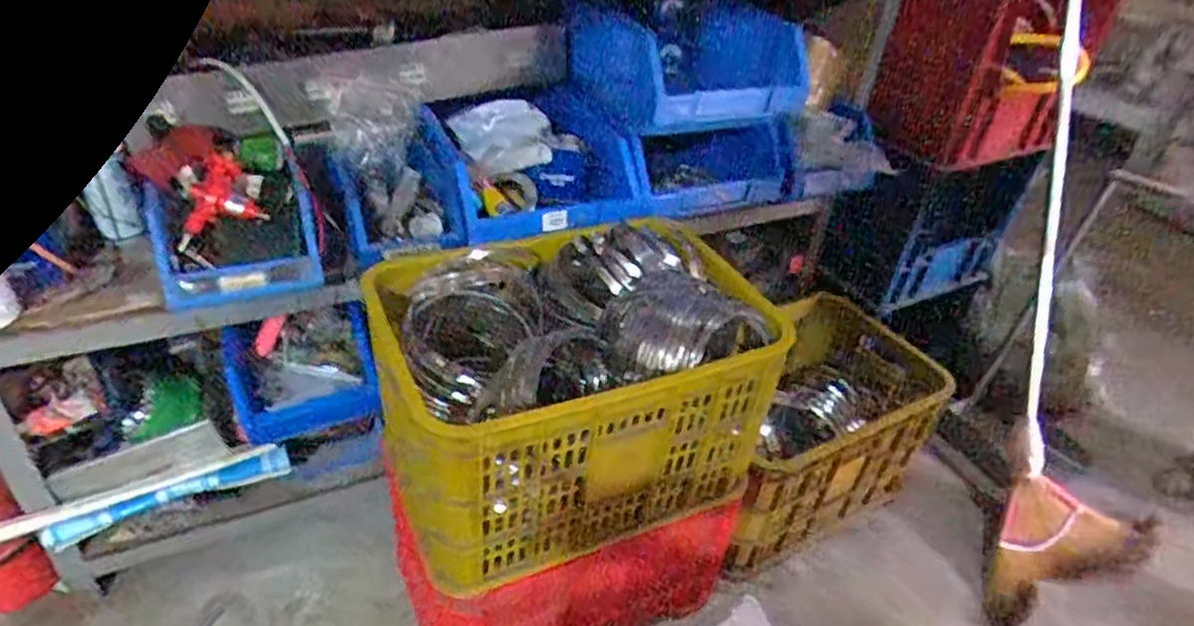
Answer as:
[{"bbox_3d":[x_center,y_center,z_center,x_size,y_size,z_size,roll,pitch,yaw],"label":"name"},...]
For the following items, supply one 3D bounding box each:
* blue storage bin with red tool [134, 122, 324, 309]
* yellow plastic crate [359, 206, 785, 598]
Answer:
[{"bbox_3d":[-0.527,-0.153,1.023,0.215,0.153,0.273,-15,41,-27],"label":"blue storage bin with red tool"},{"bbox_3d":[-0.028,0.110,1.036,0.520,0.344,0.322,-13,40,-24],"label":"yellow plastic crate"}]

